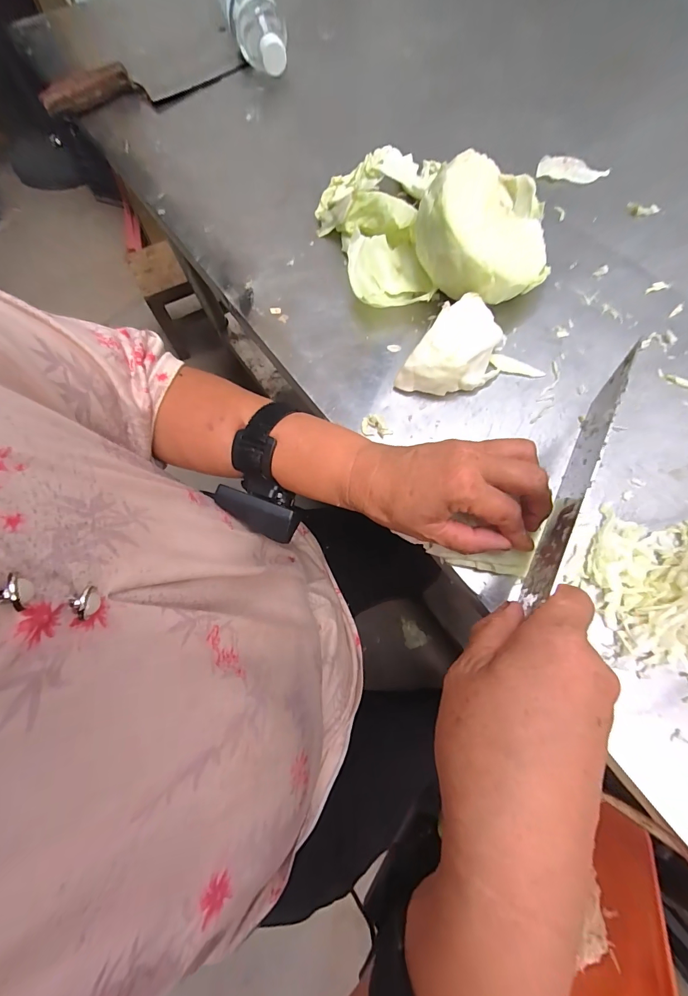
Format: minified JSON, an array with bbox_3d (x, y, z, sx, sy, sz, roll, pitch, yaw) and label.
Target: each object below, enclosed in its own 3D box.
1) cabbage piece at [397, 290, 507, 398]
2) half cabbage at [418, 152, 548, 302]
[{"bbox_3d":[0.105,-0.130,0.338,0.063,0.046,0.106,35,73,12],"label":"cabbage piece"},{"bbox_3d":[0.131,-0.236,0.353,0.119,0.091,0.126,32,73,11],"label":"half cabbage"}]

